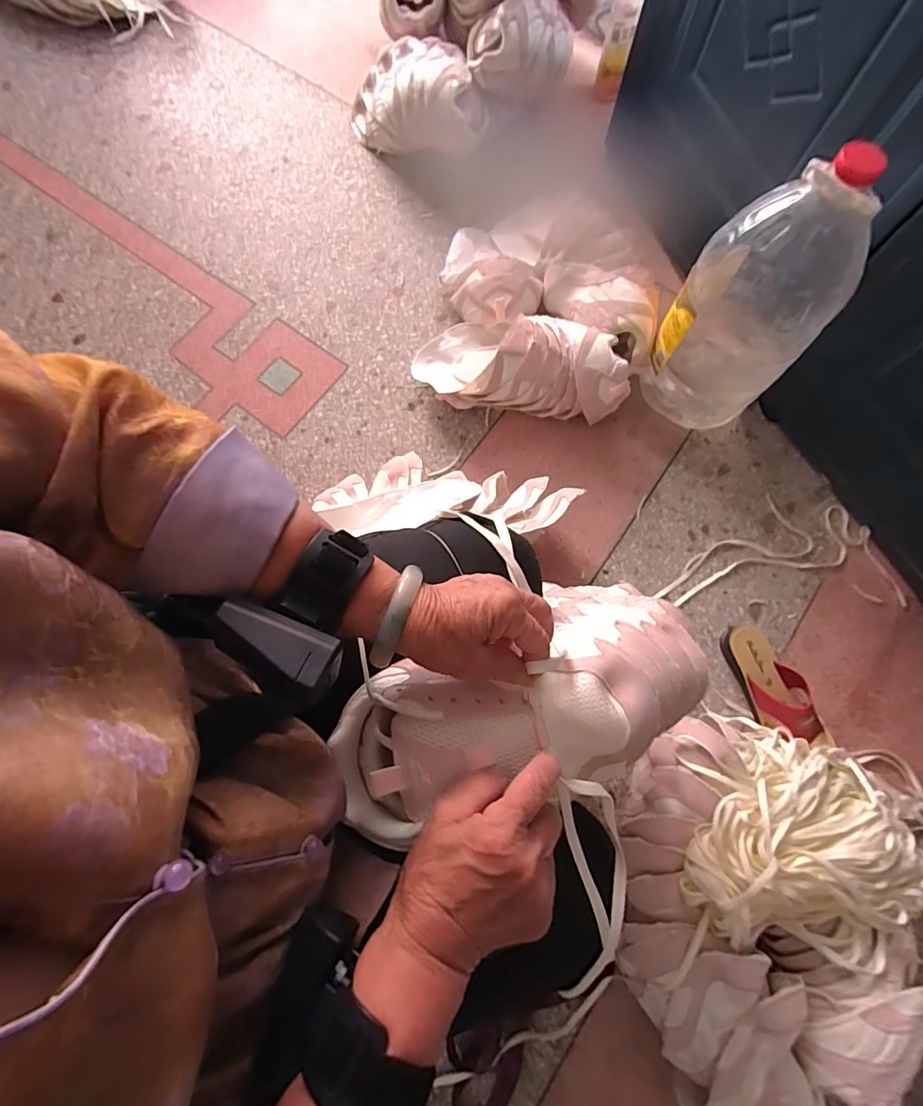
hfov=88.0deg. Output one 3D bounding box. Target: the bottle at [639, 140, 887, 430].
[{"bbox_3d":[0.428,-0.362,0.708,0.192,0.401,0.174,42,79,8],"label":"bottle"}]

